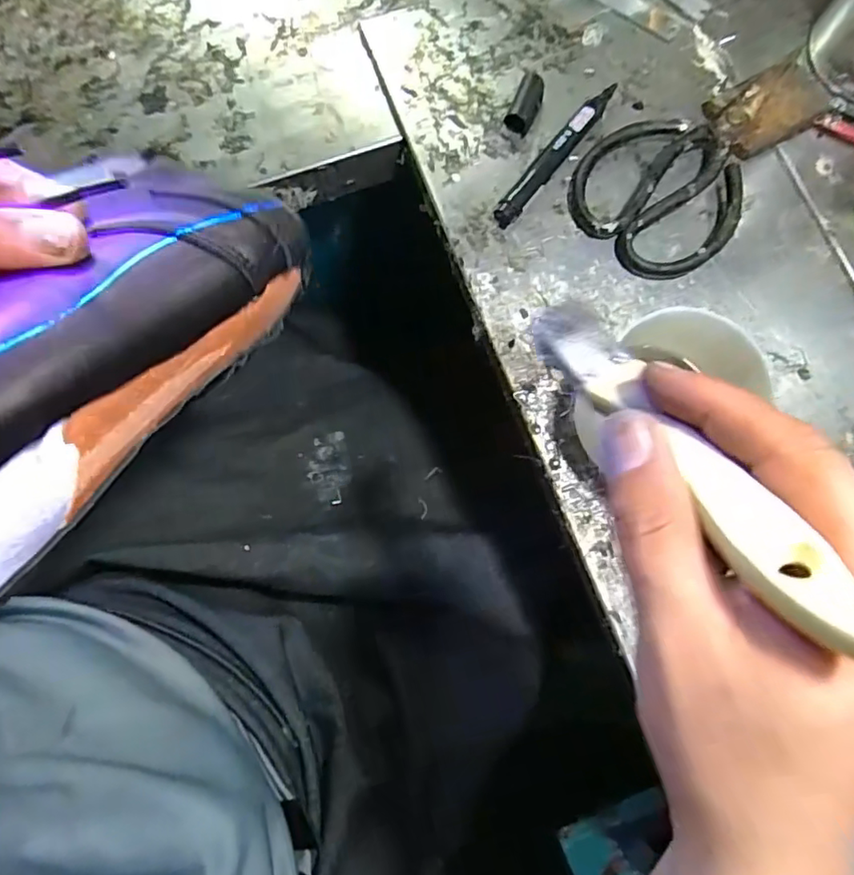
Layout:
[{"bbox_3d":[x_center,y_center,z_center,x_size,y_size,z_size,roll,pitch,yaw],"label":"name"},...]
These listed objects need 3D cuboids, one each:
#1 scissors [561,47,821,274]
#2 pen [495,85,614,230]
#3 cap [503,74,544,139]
[{"bbox_3d":[0.183,-0.195,0.381,0.106,0.022,0.191,42,82,7],"label":"scissors"},{"bbox_3d":[0.088,-0.192,0.380,0.014,0.018,0.124,39,81,7],"label":"pen"},{"bbox_3d":[0.068,-0.230,0.389,0.019,0.017,0.036,22,80,4],"label":"cap"}]

